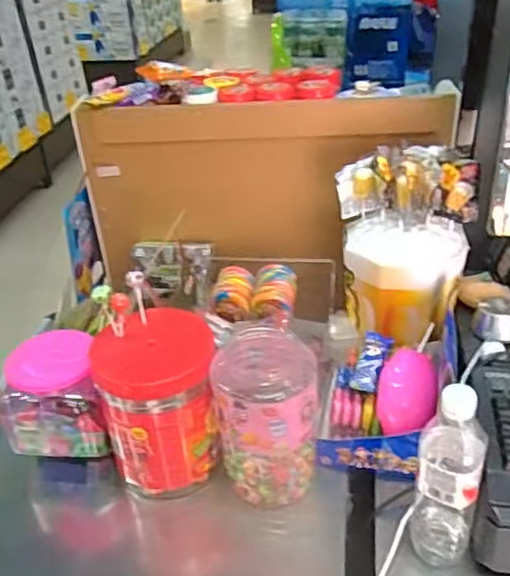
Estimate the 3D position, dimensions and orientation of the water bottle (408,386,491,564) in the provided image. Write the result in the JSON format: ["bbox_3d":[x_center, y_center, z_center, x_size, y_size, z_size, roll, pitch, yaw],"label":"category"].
[{"bbox_3d":[0.207,0.205,0.651,0.065,0.223,0.058,11,36,21],"label":"water bottle"}]

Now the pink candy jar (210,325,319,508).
[{"bbox_3d":[0.021,0.159,0.766,0.114,0.209,0.122,-2,33,2],"label":"pink candy jar"}]

